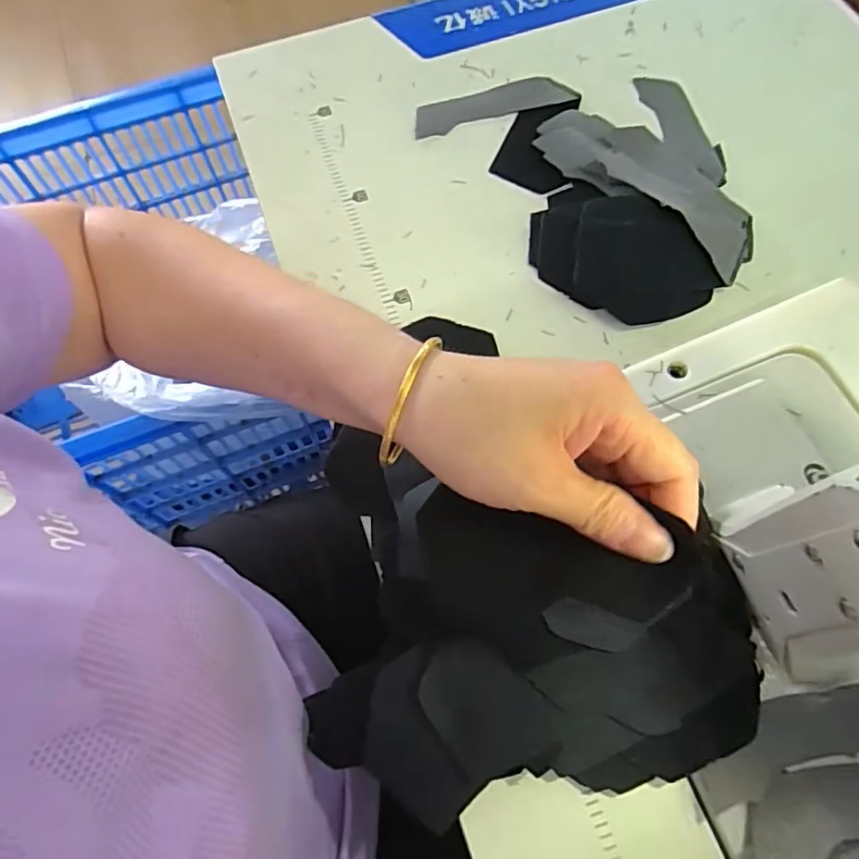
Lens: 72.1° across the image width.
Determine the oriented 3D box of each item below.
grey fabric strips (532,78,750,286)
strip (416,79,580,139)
[{"bbox_3d":[0.186,-0.206,0.440,0.137,0.022,0.180,-41,71,-16],"label":"grey fabric strips"},{"bbox_3d":[0.050,-0.264,0.480,0.127,0.009,0.037,-14,66,-5],"label":"strip"}]

